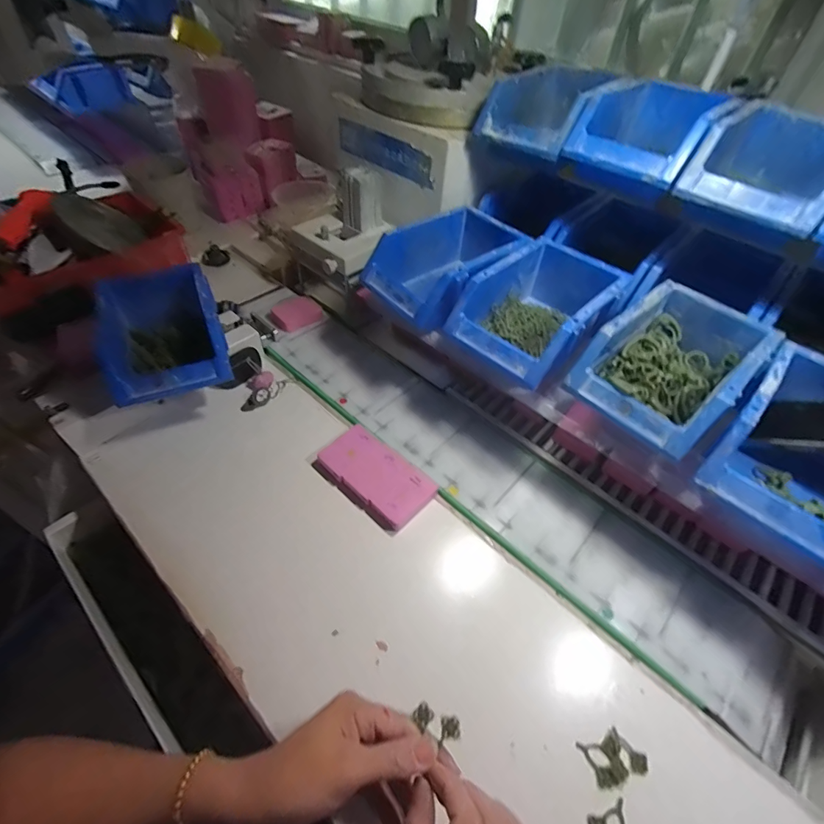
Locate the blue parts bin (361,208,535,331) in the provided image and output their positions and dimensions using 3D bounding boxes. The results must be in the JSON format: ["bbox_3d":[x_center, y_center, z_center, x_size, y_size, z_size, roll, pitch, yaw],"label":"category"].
[{"bbox_3d":[0.052,-0.182,0.532,0.208,0.078,0.125,-31,58,-27],"label":"blue parts bin"}]

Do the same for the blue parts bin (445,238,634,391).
[{"bbox_3d":[0.142,-0.114,0.473,0.122,0.069,0.181,37,56,25],"label":"blue parts bin"}]

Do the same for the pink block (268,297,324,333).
[{"bbox_3d":[-0.177,-0.151,0.647,0.070,0.014,0.058,-25,55,-24],"label":"pink block"}]

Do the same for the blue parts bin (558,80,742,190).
[{"bbox_3d":[0.272,-0.308,0.498,0.128,0.104,0.201,33,54,22],"label":"blue parts bin"}]

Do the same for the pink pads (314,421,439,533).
[{"bbox_3d":[-0.043,0.072,0.488,0.131,0.015,0.076,35,55,23],"label":"pink pads"}]

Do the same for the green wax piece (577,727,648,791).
[{"bbox_3d":[0.163,0.275,0.338,0.046,0.004,0.032,-14,52,-16],"label":"green wax piece"}]

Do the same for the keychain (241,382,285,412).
[{"bbox_3d":[-0.199,-0.023,0.567,0.022,0.008,0.065,34,58,22],"label":"keychain"}]

